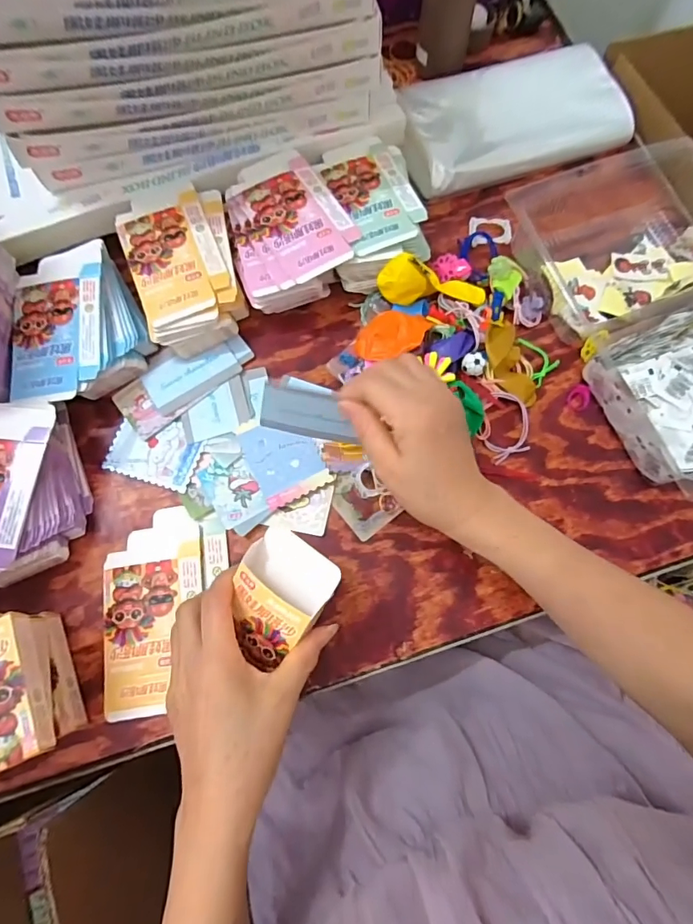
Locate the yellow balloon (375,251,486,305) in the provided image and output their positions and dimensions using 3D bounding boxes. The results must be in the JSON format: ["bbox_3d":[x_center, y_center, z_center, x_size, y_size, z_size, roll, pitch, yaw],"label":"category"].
[{"bbox_3d":[0.086,-0.169,0.450,0.110,0.040,0.026,0,71,-26],"label":"yellow balloon"}]

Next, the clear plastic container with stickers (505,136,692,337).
[{"bbox_3d":[0.279,-0.237,0.473,0.188,0.054,0.186,-19,74,-5],"label":"clear plastic container with stickers"}]

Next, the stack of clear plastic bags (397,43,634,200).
[{"bbox_3d":[0.181,-0.399,0.534,0.249,0.036,0.164,-20,74,-6],"label":"stack of clear plastic bags"}]

